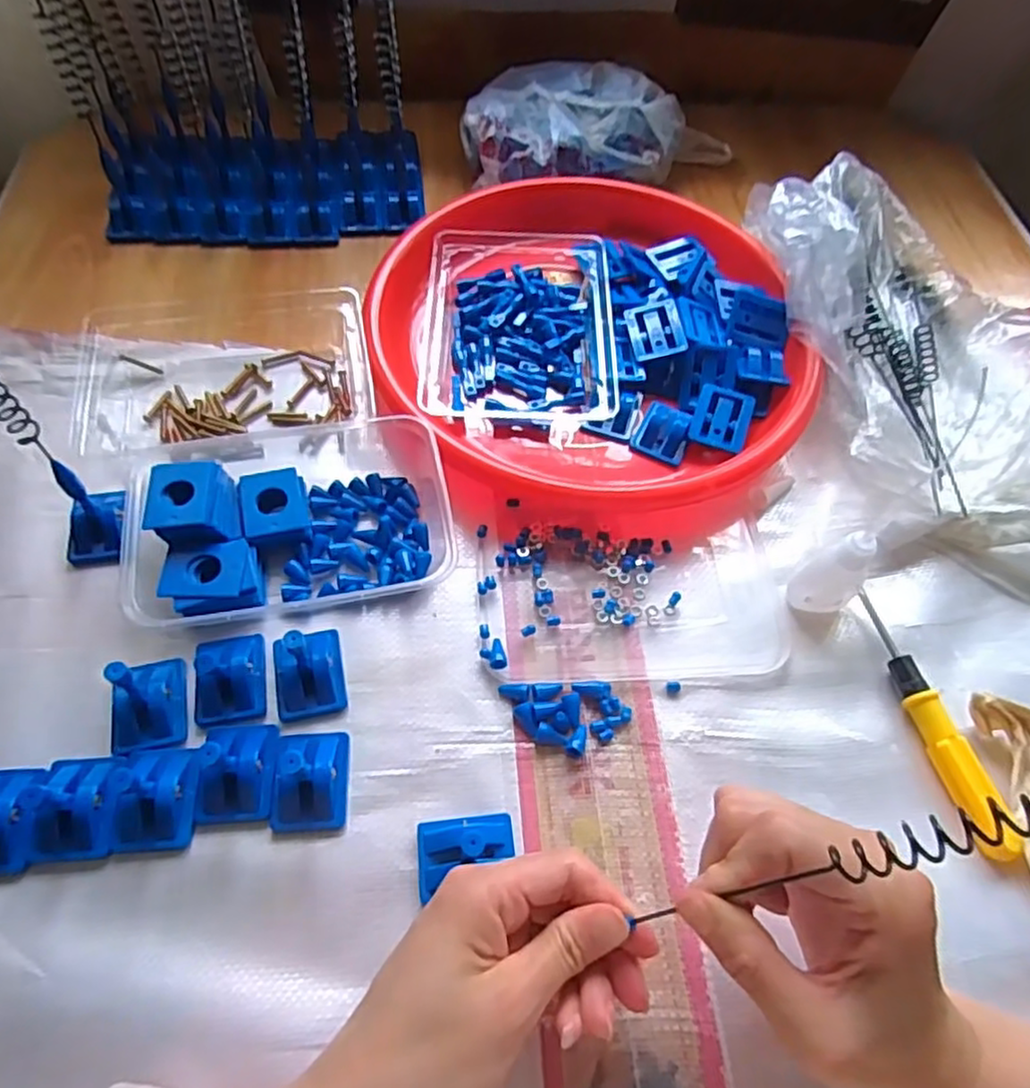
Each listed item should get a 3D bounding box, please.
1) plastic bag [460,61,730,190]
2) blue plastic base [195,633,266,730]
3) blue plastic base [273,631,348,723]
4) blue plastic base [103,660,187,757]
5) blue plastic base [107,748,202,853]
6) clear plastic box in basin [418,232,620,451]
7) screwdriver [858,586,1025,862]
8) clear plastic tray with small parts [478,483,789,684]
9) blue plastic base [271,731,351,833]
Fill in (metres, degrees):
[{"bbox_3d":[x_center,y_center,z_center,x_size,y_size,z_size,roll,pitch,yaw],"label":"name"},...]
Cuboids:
[{"bbox_3d":[0.068,-0.353,0.584,0.233,0.057,0.114,-18,61,-13],"label":"plastic bag"},{"bbox_3d":[-0.145,0.066,0.349,0.034,0.016,0.046,-9,60,-9],"label":"blue plastic base"},{"bbox_3d":[-0.105,0.059,0.345,0.033,0.041,0.042,-9,60,-9],"label":"blue plastic base"},{"bbox_3d":[-0.180,0.071,0.329,0.034,0.040,0.043,-8,60,-8],"label":"blue plastic base"},{"bbox_3d":[-0.167,0.116,0.317,0.039,0.023,0.044,-2,59,-5],"label":"blue plastic base"},{"bbox_3d":[0.004,-0.151,0.474,0.124,0.032,0.172,1,59,-2],"label":"clear plastic box in basin"},{"bbox_3d":[0.214,0.087,0.355,0.019,0.015,0.138,-6,59,-7],"label":"screwdriver"},{"bbox_3d":[0.065,0.019,0.397,0.167,0.008,0.118,0,59,-3],"label":"clear plastic tray with small parts"},{"bbox_3d":[-0.097,0.110,0.327,0.033,0.018,0.046,-2,59,-5],"label":"blue plastic base"}]

